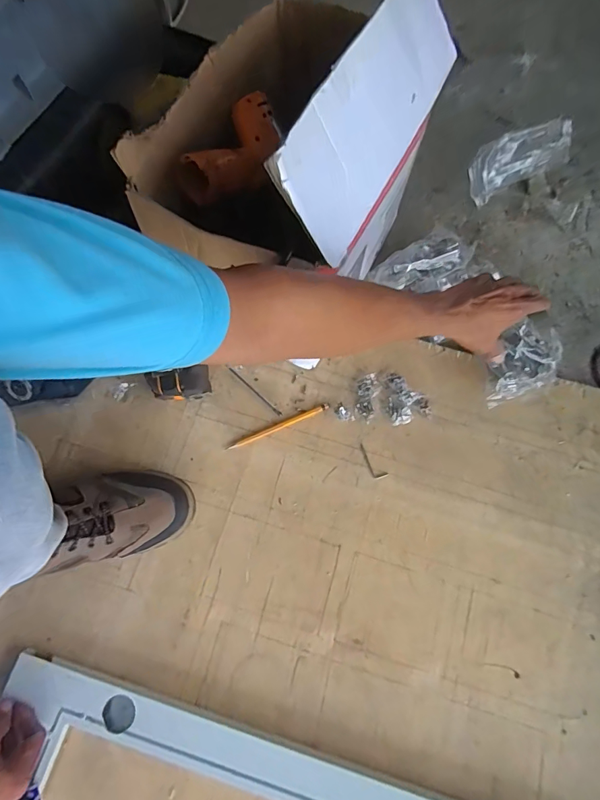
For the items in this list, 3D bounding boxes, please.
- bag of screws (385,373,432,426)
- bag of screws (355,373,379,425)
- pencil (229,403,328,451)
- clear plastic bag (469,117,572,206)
[{"bbox_3d":[0.145,-0.005,0.568,0.055,0.017,0.070,-14,73,-6],"label":"bag of screws"},{"bbox_3d":[0.092,-0.004,0.570,0.026,0.007,0.069,10,73,2],"label":"bag of screws"},{"bbox_3d":[-0.029,0.036,0.558,0.146,0.004,0.010,-23,75,-8],"label":"pencil"},{"bbox_3d":[0.339,-0.371,0.647,0.140,0.100,0.048,-16,74,-6],"label":"clear plastic bag"}]

